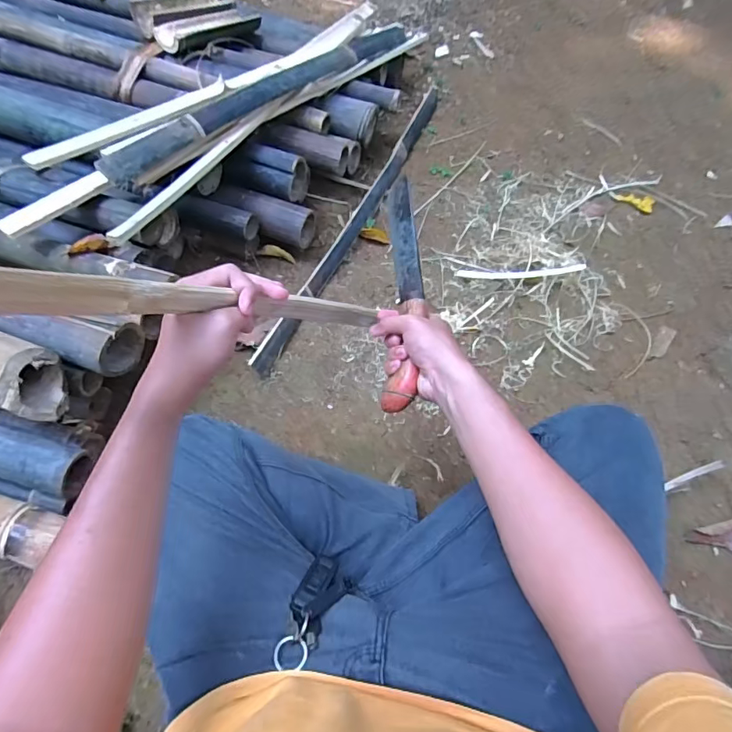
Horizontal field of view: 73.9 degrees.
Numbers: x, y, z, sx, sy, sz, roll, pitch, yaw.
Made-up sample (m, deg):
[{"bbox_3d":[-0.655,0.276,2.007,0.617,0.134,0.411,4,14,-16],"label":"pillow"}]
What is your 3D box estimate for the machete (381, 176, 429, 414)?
[{"bbox_3d":[0.048,-0.111,0.608,0.046,0.035,0.350,1,61,2],"label":"machete"}]

